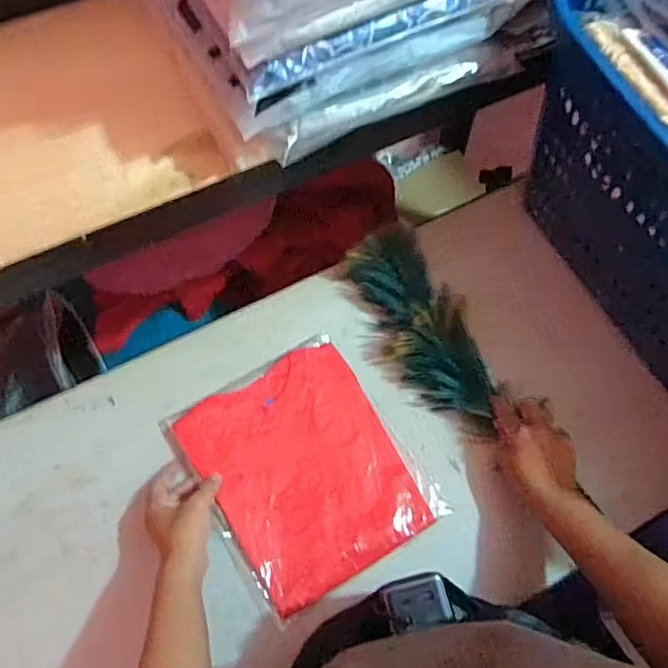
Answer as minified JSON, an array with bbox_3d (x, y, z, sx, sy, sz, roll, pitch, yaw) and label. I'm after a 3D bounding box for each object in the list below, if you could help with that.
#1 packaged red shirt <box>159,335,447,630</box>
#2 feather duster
[{"bbox_3d":[-0.033,0.146,0.645,0.215,0.012,0.247,-30,67,-13],"label":"packaged red shirt"},{"bbox_3d":[0.110,-0.008,0.701,0.121,0.070,0.260,-28,75,-12],"label":"feather duster"}]

